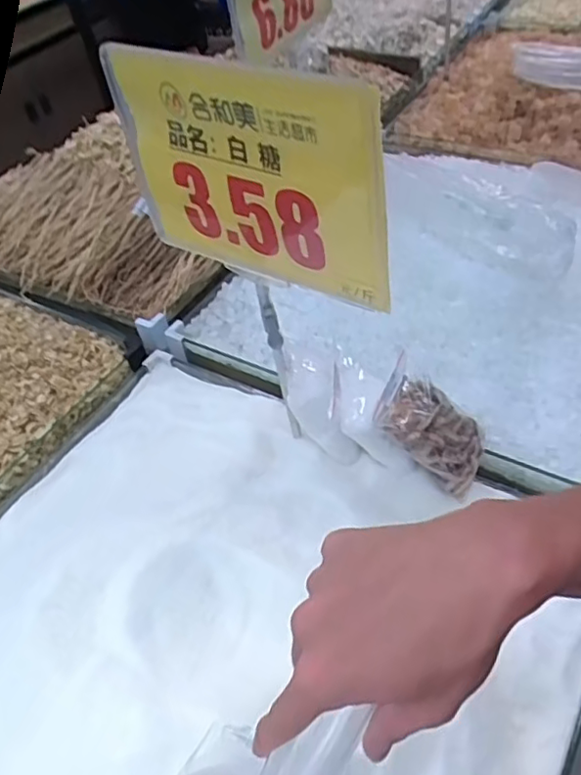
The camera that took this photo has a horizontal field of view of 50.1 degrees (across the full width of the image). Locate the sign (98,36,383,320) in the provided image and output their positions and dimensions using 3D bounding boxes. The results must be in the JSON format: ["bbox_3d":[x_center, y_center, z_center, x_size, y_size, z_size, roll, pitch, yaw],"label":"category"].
[{"bbox_3d":[-0.045,-0.191,0.575,0.295,0.213,0.009,24,55,28],"label":"sign"}]

